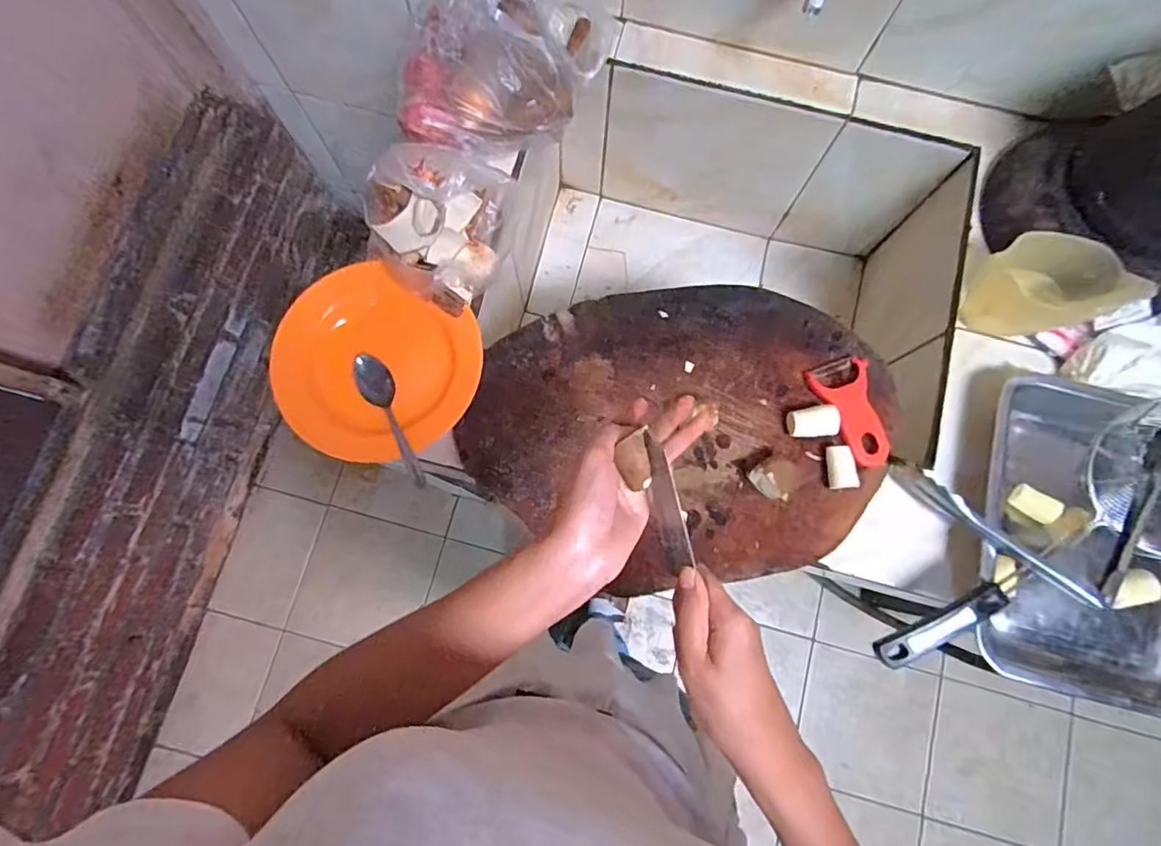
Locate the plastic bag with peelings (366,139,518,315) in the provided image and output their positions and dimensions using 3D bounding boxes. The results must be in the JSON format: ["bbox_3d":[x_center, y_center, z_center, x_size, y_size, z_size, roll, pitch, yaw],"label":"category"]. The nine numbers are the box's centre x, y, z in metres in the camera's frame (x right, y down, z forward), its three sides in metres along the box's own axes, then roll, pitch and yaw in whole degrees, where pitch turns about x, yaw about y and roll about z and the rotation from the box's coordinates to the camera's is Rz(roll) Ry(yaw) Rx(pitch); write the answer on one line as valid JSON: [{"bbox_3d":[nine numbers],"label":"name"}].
[{"bbox_3d":[-0.150,-0.210,0.578,0.123,0.101,0.162,13,78,2],"label":"plastic bag with peelings"}]

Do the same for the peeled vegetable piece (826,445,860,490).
[{"bbox_3d":[0.260,0.044,0.561,0.024,0.022,0.044,-8,79,-2],"label":"peeled vegetable piece"}]

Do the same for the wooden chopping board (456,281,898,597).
[{"bbox_3d":[0.107,0.003,0.571,0.435,0.031,0.304,-8,79,-3],"label":"wooden chopping board"}]

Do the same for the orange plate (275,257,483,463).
[{"bbox_3d":[-0.214,-0.057,0.589,0.199,0.040,0.187,0,78,-1],"label":"orange plate"}]

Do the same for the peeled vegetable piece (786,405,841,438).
[{"bbox_3d":[0.235,0.000,0.567,0.046,0.024,0.030,-4,78,-2],"label":"peeled vegetable piece"}]

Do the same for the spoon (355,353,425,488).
[{"bbox_3d":[-0.191,-0.006,0.580,0.035,0.020,0.152,-32,81,-7],"label":"spoon"}]

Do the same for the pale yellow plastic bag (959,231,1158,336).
[{"bbox_3d":[0.479,-0.140,0.576,0.135,0.105,0.071,-8,79,-2],"label":"pale yellow plastic bag"}]

